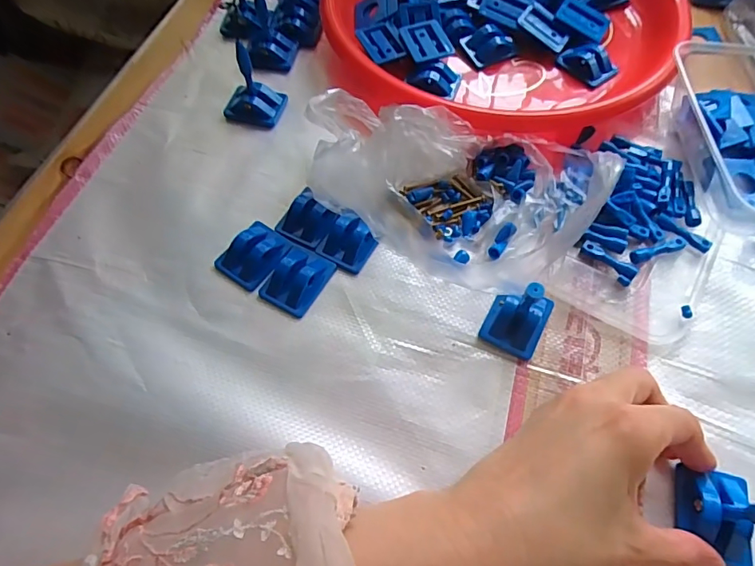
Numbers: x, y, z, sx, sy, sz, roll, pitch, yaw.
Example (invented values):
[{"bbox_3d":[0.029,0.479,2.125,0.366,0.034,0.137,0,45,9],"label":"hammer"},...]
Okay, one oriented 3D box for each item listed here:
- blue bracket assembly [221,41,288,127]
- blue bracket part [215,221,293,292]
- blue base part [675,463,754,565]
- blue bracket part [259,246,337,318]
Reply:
[{"bbox_3d":[-0.099,-0.154,0.366,0.043,0.053,0.033,14,63,7],"label":"blue bracket assembly"},{"bbox_3d":[-0.081,-0.020,0.318,0.036,0.014,0.046,31,66,15],"label":"blue bracket part"},{"bbox_3d":[0.170,0.116,0.239,0.031,0.017,0.043,11,63,6],"label":"blue base part"},{"bbox_3d":[-0.052,-0.004,0.309,0.033,0.011,0.044,26,65,13],"label":"blue bracket part"}]

